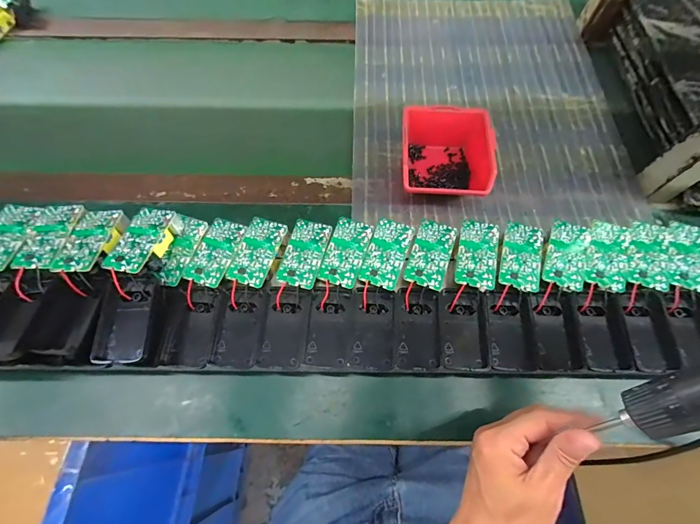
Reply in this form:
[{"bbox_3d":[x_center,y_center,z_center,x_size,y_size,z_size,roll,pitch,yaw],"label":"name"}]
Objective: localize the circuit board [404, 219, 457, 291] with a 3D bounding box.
[{"bbox_3d":[0.086,-0.009,0.368,0.043,0.004,0.074,17,69,6],"label":"circuit board"}]

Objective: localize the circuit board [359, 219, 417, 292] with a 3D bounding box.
[{"bbox_3d":[0.039,-0.009,0.368,0.042,0.006,0.073,19,69,7],"label":"circuit board"}]

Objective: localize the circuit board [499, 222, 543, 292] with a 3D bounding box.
[{"bbox_3d":[0.183,-0.007,0.367,0.040,0.004,0.073,15,68,6],"label":"circuit board"}]

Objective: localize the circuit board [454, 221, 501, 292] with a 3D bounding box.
[{"bbox_3d":[0.136,-0.009,0.369,0.041,0.005,0.075,12,68,4],"label":"circuit board"}]

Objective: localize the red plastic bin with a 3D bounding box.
[{"bbox_3d":[0.128,-0.142,0.475,0.116,0.066,0.129,4,68,2],"label":"red plastic bin"}]

